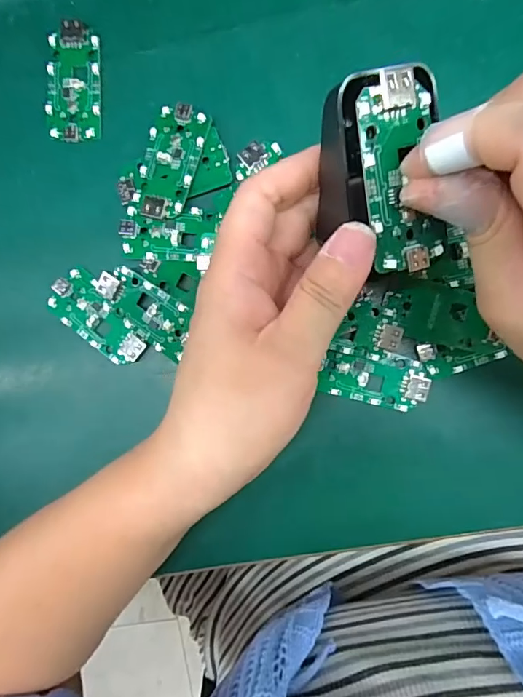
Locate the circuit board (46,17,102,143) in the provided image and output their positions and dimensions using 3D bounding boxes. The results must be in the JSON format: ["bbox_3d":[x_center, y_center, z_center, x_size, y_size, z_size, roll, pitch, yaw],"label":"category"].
[{"bbox_3d":[-0.107,-0.151,0.260,0.031,0.004,0.064,2,93,5],"label":"circuit board"}]

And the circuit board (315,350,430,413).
[{"bbox_3d":[0.062,0.016,0.248,0.056,0.004,0.028,13,94,5],"label":"circuit board"}]

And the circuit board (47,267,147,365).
[{"bbox_3d":[-0.093,-0.018,0.263,0.063,0.006,0.031,39,95,3],"label":"circuit board"}]

